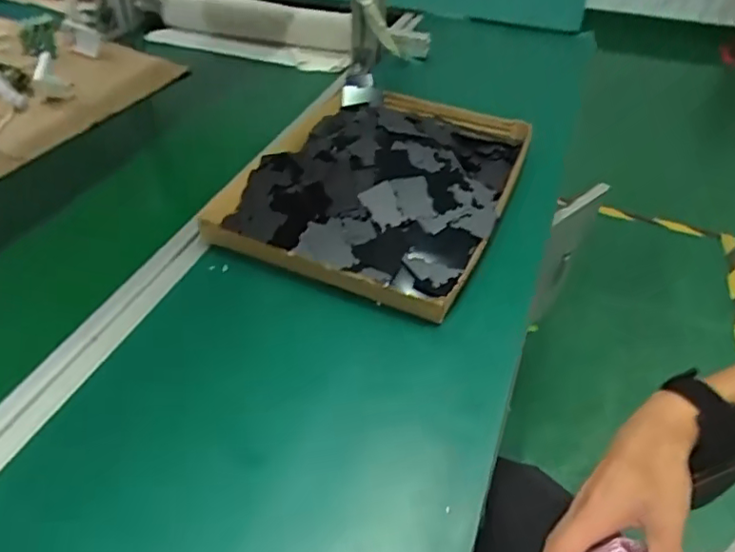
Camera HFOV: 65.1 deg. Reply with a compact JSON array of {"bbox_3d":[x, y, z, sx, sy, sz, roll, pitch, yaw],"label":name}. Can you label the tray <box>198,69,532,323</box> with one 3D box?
[{"bbox_3d":[0.017,-0.118,0.623,0.266,0.060,0.362,17,44,15],"label":"tray"}]

